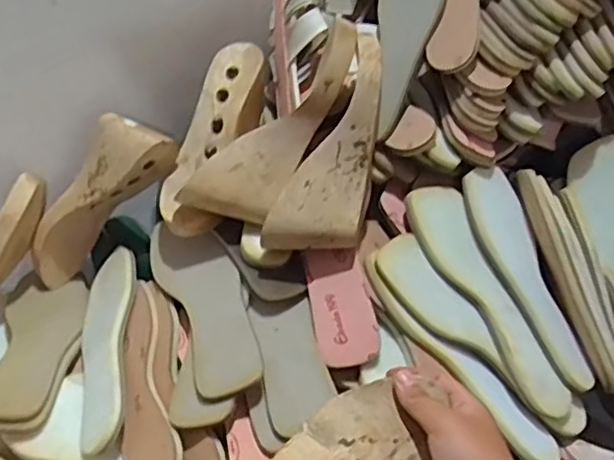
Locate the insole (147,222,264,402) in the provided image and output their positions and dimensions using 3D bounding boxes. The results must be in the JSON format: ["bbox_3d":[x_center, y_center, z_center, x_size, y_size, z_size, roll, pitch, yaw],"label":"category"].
[{"bbox_3d":[-0.099,0.064,0.629,0.073,0.018,0.224,-31,48,-3],"label":"insole"}]

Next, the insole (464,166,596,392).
[{"bbox_3d":[0.218,0.044,0.650,0.078,0.020,0.231,-14,70,-22],"label":"insole"}]

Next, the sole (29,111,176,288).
[{"bbox_3d":[-0.232,-0.034,0.727,0.081,0.233,0.068,26,30,-34],"label":"sole"}]

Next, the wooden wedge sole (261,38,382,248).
[{"bbox_3d":[0.039,-0.071,0.608,0.077,0.065,0.214,23,89,18],"label":"wooden wedge sole"}]

